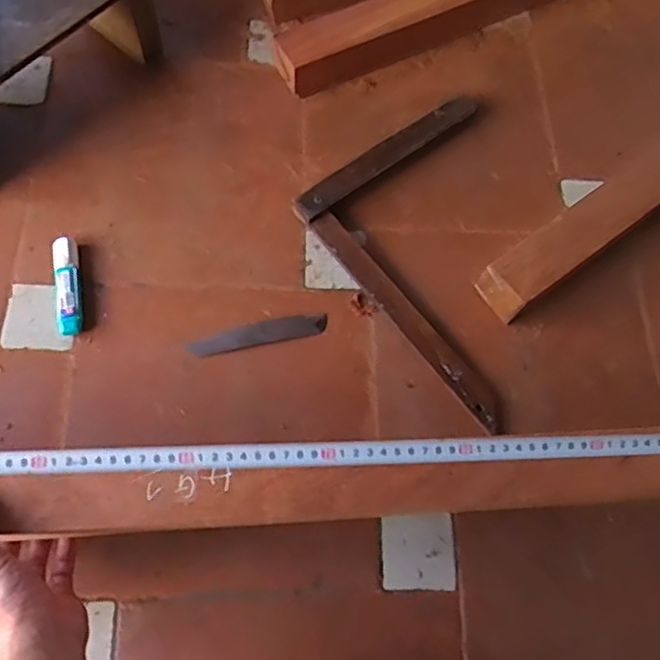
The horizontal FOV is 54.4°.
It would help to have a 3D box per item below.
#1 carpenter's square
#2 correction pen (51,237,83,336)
[{"bbox_3d":[0.150,-0.090,0.702,0.239,0.027,0.321,-35,75,-16],"label":"carpenter's square"},{"bbox_3d":[-0.274,-0.046,0.672,0.026,0.022,0.104,-9,70,-8],"label":"correction pen"}]

